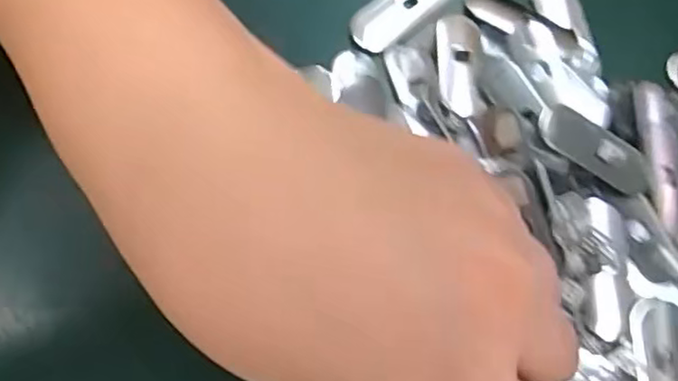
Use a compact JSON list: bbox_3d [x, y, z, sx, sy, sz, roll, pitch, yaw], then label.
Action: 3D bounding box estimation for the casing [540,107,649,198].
[{"bbox_3d":[0.101,-0.016,0.256,0.048,0.005,0.018,30,75,3],"label":"casing"}]

